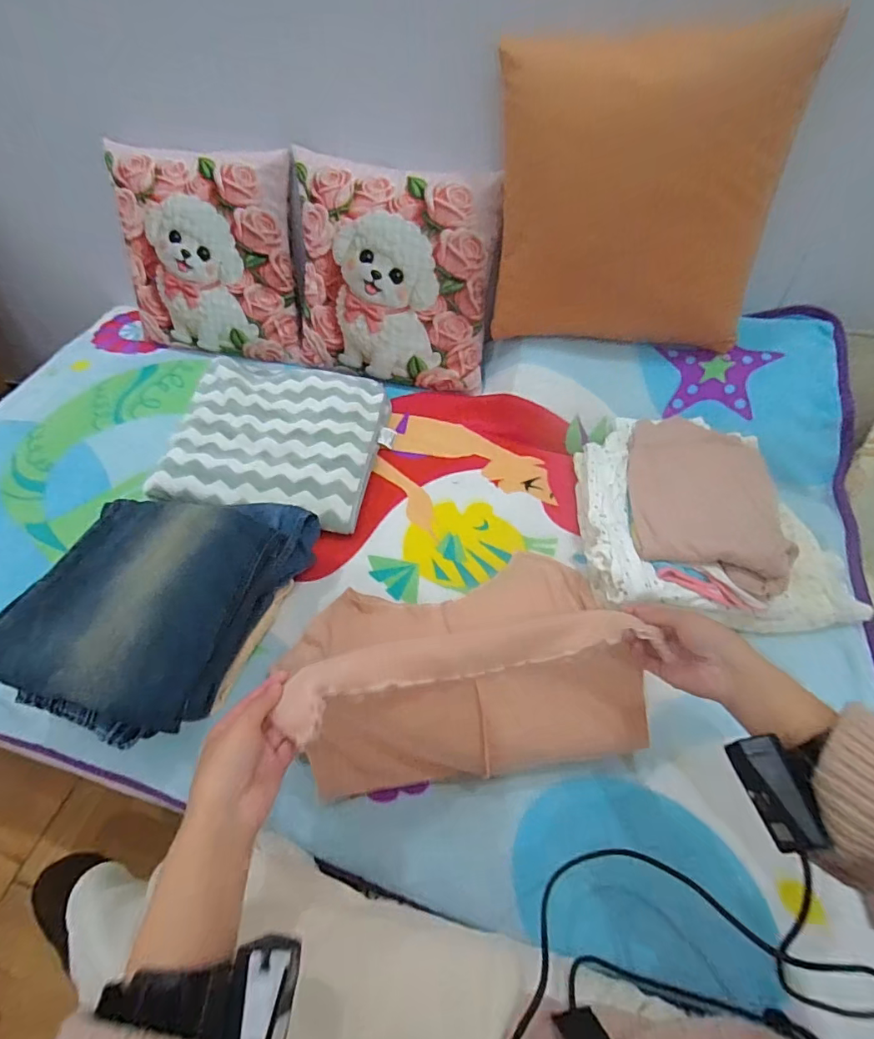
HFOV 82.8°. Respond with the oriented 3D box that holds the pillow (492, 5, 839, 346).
[{"bbox_3d":[0.276,-0.439,0.714,0.392,0.364,0.123,8,53,8],"label":"pillow"}]

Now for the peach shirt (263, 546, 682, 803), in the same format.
[{"bbox_3d":[0.022,0.125,0.548,0.372,0.217,0.258,-8,52,-4],"label":"peach shirt"}]

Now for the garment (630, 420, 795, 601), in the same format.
[{"bbox_3d":[0.383,-0.034,0.715,0.193,0.064,0.280,10,53,9],"label":"garment"}]

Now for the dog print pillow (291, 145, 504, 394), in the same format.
[{"bbox_3d":[-0.089,-0.435,0.909,0.380,0.349,0.098,11,34,7],"label":"dog print pillow"}]

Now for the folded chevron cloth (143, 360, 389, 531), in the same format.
[{"bbox_3d":[-0.277,-0.143,0.861,0.345,0.064,0.335,5,52,6],"label":"folded chevron cloth"}]

